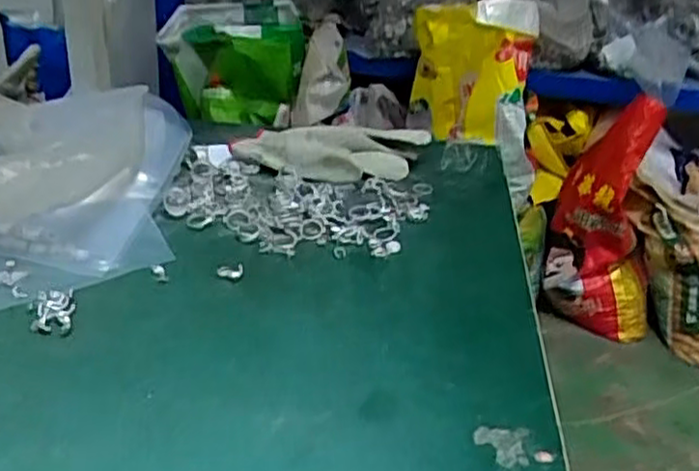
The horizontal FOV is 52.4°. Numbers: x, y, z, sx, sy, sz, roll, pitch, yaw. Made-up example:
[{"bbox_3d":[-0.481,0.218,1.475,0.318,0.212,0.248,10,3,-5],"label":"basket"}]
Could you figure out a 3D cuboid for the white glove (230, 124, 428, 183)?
[{"bbox_3d":[-0.019,-0.087,0.734,0.204,0.038,0.070,2,29,-4],"label":"white glove"}]

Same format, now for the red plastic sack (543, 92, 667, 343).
[{"bbox_3d":[0.652,-0.040,1.748,0.277,0.565,0.202,19,31,23],"label":"red plastic sack"}]

